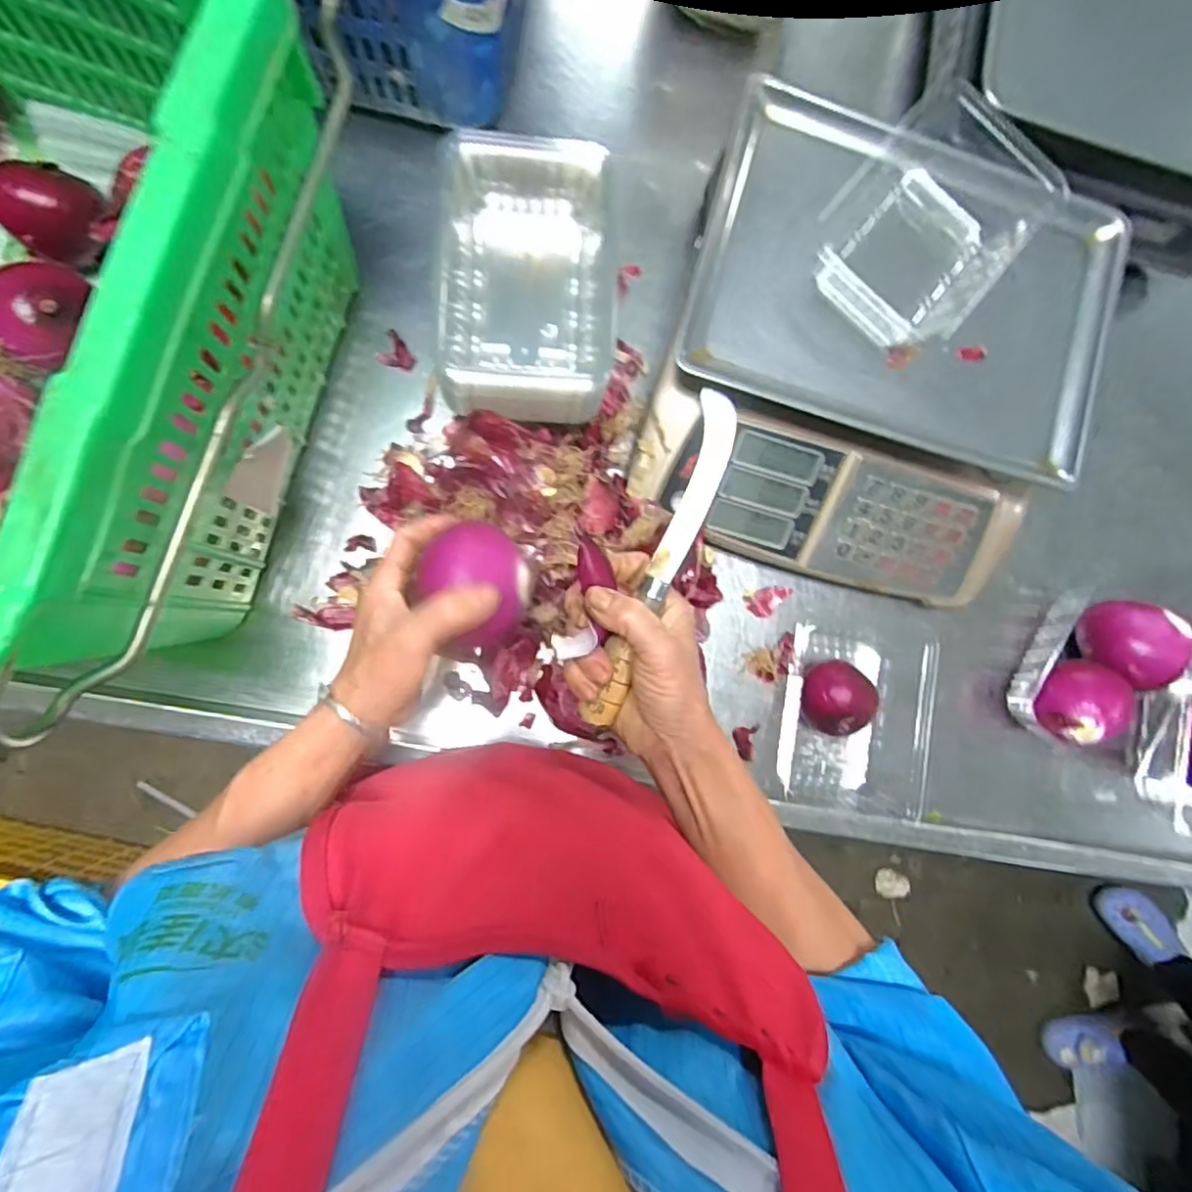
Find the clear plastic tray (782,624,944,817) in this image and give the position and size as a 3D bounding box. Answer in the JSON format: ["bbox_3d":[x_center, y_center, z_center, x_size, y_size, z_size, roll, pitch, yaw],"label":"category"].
[{"bbox_3d":[0.225,0.111,0.557,0.124,0.069,0.156,10,86,-7],"label":"clear plastic tray"}]

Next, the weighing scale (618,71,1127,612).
[{"bbox_3d":[0.231,-0.197,0.503,0.343,0.133,0.346,16,85,-6],"label":"weighing scale"}]

